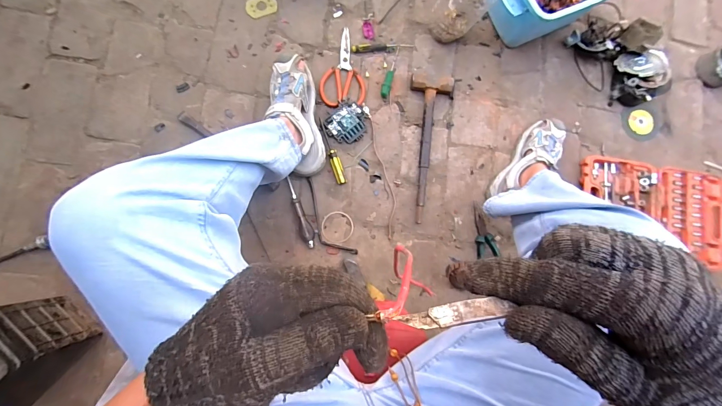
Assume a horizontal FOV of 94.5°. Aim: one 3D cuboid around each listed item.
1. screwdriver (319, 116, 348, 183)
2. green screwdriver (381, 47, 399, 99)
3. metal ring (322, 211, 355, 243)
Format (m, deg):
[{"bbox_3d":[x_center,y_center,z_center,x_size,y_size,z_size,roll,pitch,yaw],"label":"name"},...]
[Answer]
[{"bbox_3d":[-0.071,-0.121,0.784,0.026,0.022,0.161,-21,85,-8],"label":"screwdriver"},{"bbox_3d":[0.072,-0.327,0.821,0.022,0.019,0.139,13,81,-3],"label":"green screwdriver"},{"bbox_3d":[-0.055,0.057,0.781,0.073,0.004,0.073,1,82,-5],"label":"metal ring"}]

